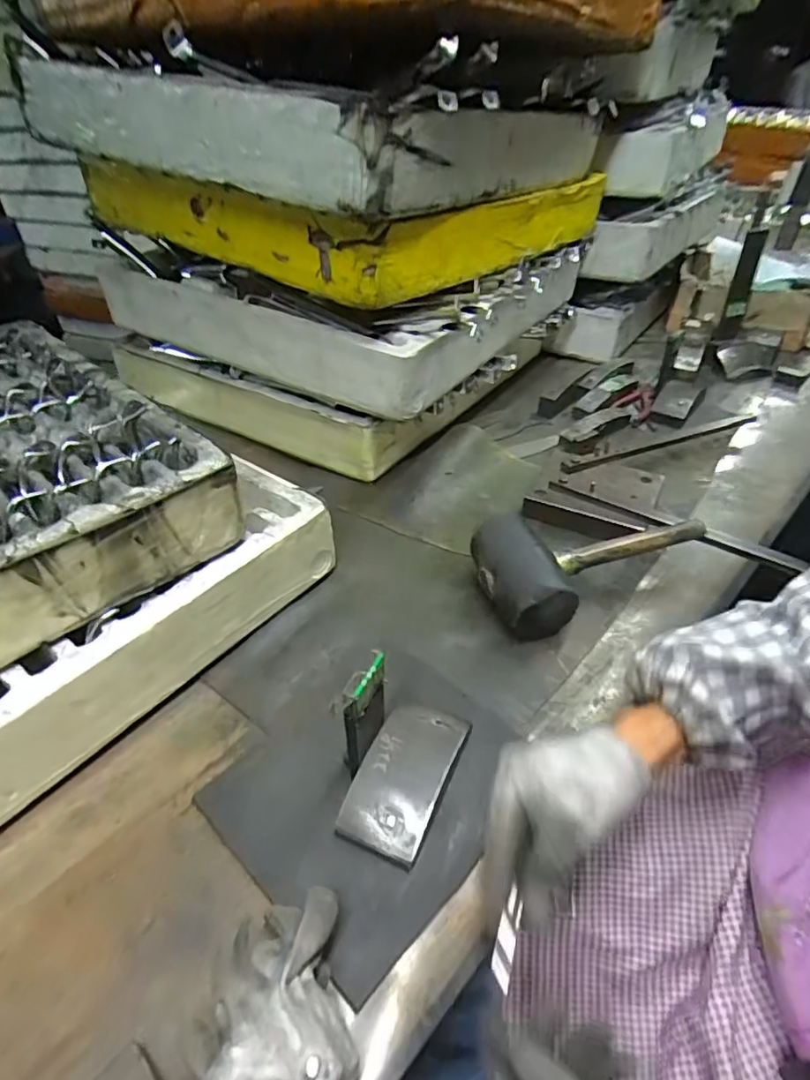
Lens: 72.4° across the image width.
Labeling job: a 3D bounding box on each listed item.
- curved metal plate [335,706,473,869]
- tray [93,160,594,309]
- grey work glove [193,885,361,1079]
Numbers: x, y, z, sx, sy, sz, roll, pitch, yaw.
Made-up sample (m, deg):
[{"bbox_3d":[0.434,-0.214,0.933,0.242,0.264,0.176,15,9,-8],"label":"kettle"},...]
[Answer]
[{"bbox_3d":[0.002,0.171,0.407,0.059,0.035,0.112,16,42,18],"label":"curved metal plate"},{"bbox_3d":[-0.070,-0.491,0.805,0.509,0.102,0.585,25,46,27],"label":"tray"},{"bbox_3d":[-0.069,0.252,0.298,0.076,0.059,0.102,-9,41,-11],"label":"grey work glove"}]

